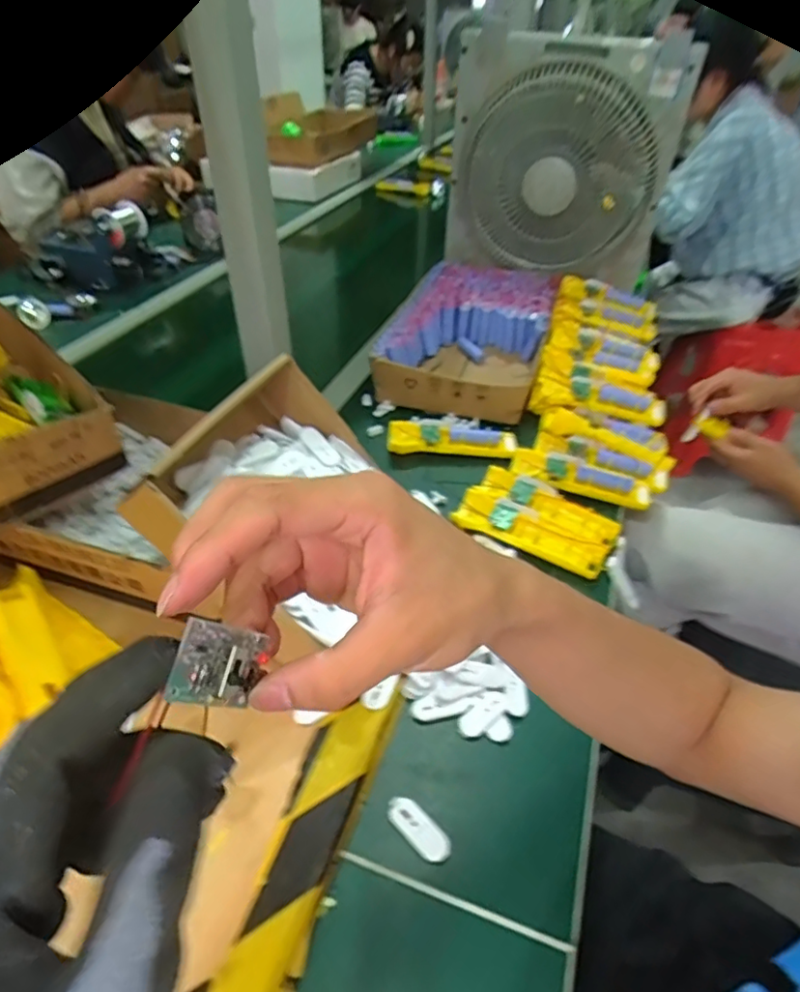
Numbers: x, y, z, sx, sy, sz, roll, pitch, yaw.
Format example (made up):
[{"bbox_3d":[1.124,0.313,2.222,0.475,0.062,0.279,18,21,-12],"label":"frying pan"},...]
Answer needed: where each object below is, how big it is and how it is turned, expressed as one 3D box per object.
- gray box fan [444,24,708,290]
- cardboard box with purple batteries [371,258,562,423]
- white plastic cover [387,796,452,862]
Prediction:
[{"bbox_3d":[0.253,-0.542,0.965,0.346,0.329,0.147,24,45,24],"label":"gray box fan"},{"bbox_3d":[0.109,-0.251,0.915,0.218,0.093,0.371,14,42,13],"label":"cardboard box with purple batteries"},{"bbox_3d":[0.013,0.237,0.420,0.052,0.004,0.023,34,49,31],"label":"white plastic cover"}]

